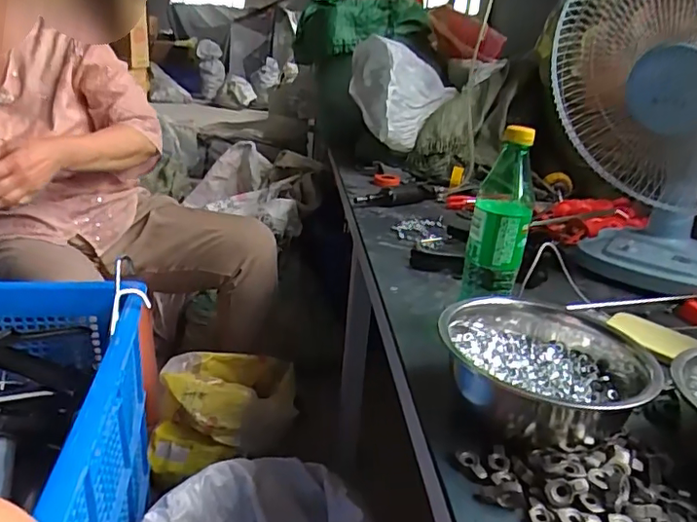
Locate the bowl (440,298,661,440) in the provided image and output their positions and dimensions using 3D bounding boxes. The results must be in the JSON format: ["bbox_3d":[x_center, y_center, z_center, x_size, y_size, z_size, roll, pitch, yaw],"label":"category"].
[{"bbox_3d":[0.178,0.095,0.503,0.181,0.070,0.160,19,24,32],"label":"bowl"}]

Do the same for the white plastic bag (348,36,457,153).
[{"bbox_3d":[0.120,-0.387,1.285,0.233,0.222,0.205,6,20,1],"label":"white plastic bag"}]

